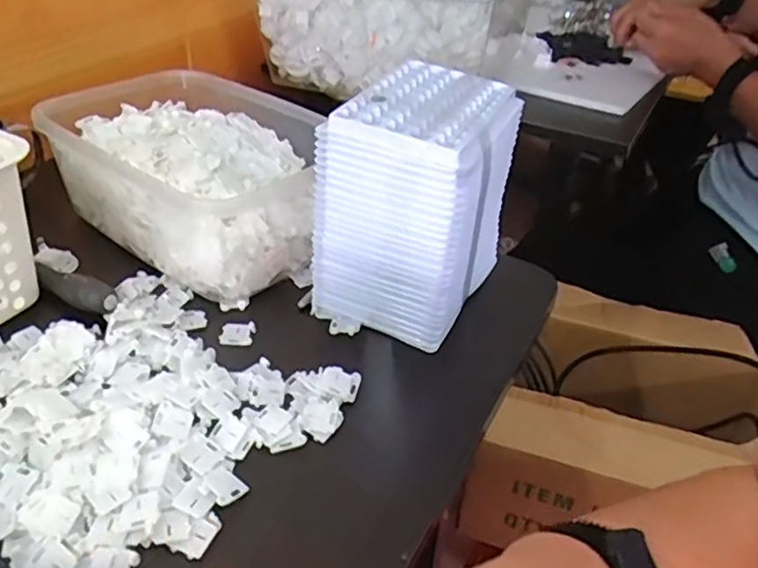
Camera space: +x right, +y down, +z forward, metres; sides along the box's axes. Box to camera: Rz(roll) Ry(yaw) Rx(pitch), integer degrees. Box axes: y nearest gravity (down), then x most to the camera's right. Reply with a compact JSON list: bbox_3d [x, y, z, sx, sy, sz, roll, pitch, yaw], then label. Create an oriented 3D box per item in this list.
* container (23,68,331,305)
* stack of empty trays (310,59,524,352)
[{"bbox_3d":[-0.141,-0.092,0.537,0.228,0.083,0.170,28,43,30],"label":"container"},{"bbox_3d":[0.028,-0.060,0.460,0.098,0.142,0.127,17,38,18],"label":"stack of empty trays"}]

